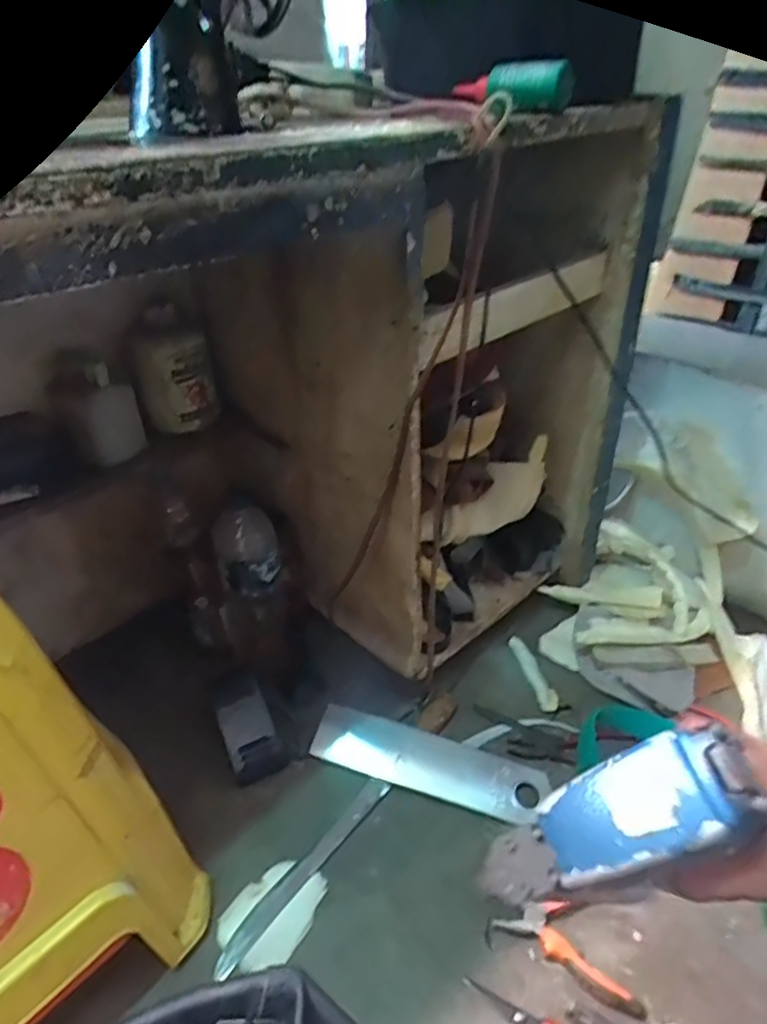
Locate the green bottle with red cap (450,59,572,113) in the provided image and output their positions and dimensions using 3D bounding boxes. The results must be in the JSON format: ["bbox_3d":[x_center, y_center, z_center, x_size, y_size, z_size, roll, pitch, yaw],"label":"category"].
[{"bbox_3d":[0.120,-0.394,0.589,0.044,0.036,0.107,-25,42,-32],"label":"green bottle with red cap"}]

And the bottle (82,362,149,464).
[{"bbox_3d":[-0.334,-0.117,0.776,0.071,0.114,0.038,-14,37,-20],"label":"bottle"}]

